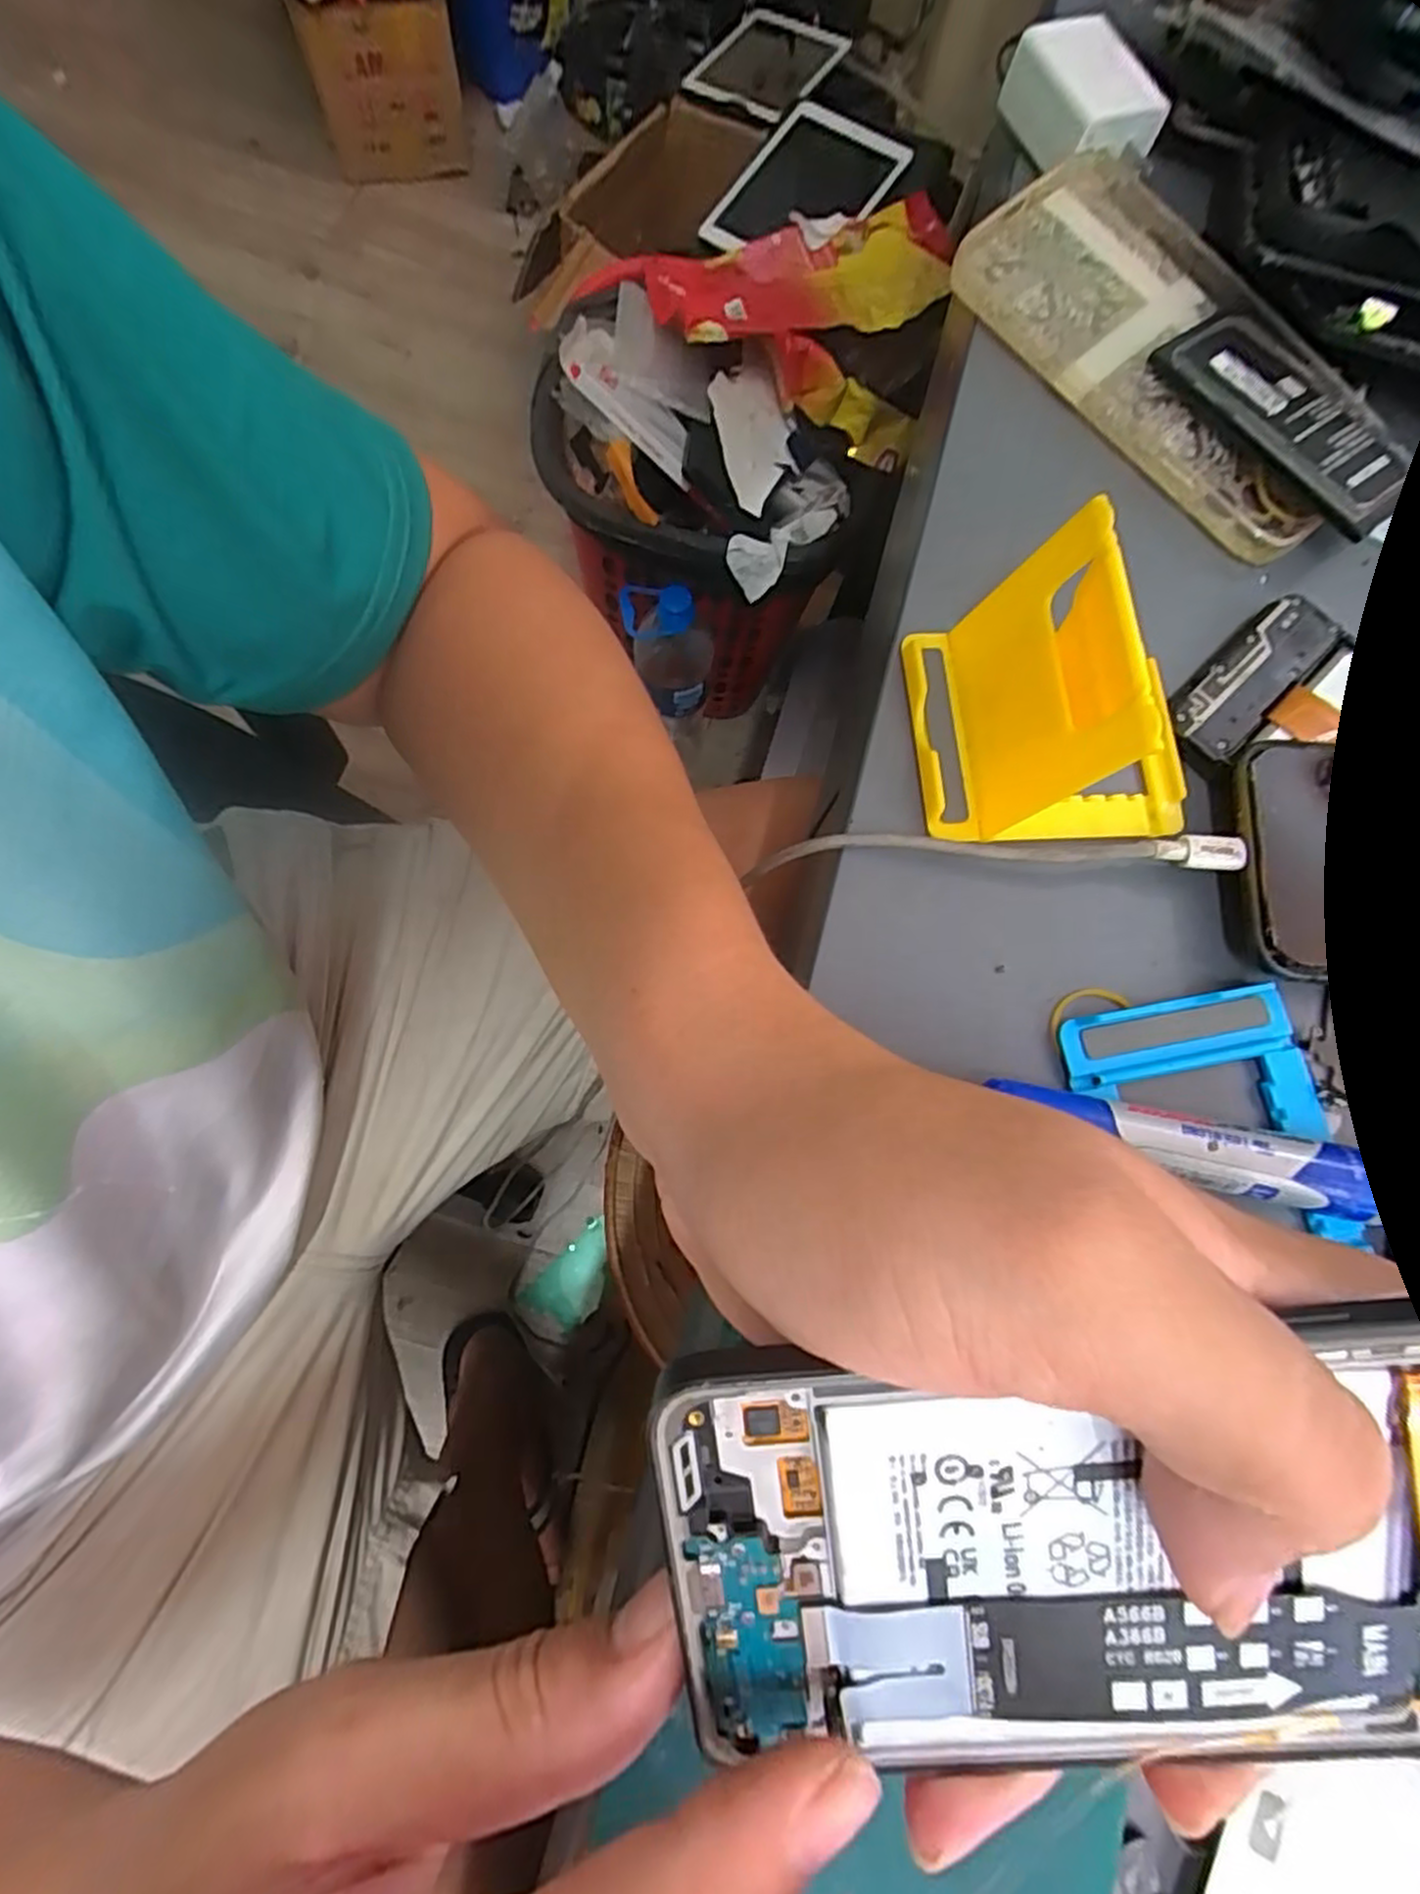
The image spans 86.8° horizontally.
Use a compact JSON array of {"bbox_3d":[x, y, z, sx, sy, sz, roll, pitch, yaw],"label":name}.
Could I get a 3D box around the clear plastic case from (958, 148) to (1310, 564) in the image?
[{"bbox_3d":[0.166,-0.214,0.270,0.087,0.010,0.155,-41,87,-11],"label":"clear plastic case"}]

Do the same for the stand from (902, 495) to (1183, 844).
[{"bbox_3d":[0.106,-0.069,0.209,0.083,0.059,0.076,-4,77,-7],"label":"stand"}]

